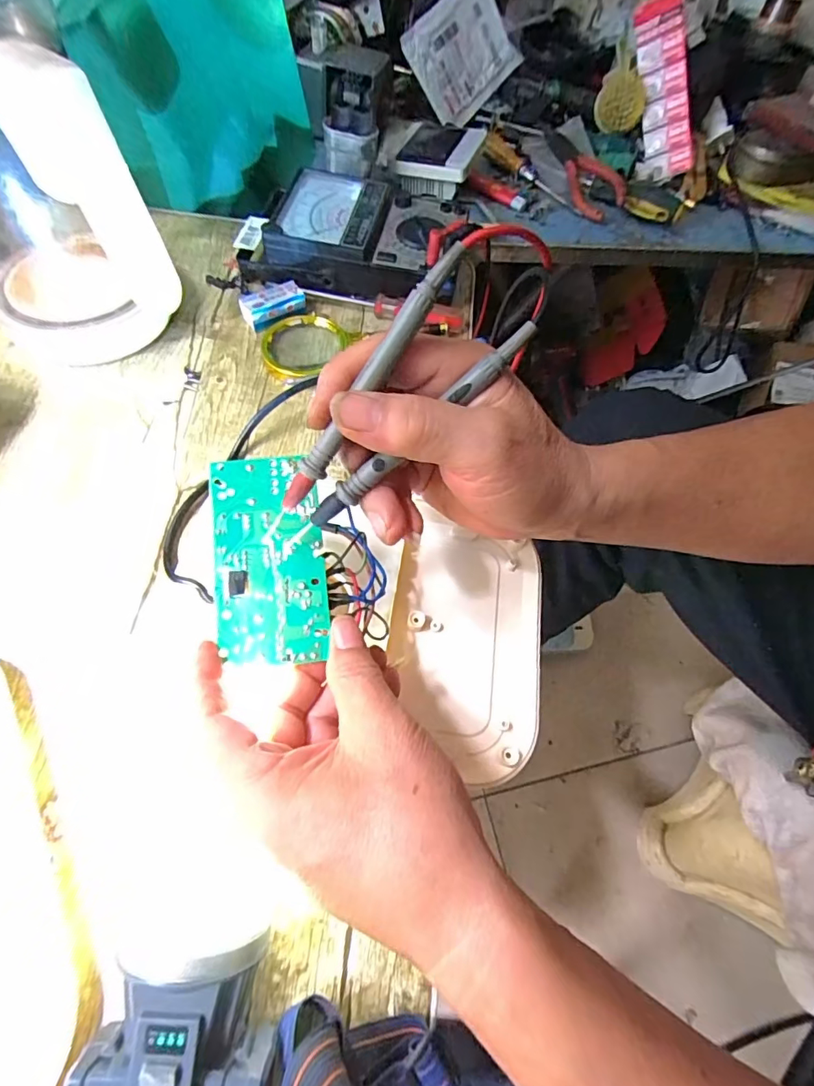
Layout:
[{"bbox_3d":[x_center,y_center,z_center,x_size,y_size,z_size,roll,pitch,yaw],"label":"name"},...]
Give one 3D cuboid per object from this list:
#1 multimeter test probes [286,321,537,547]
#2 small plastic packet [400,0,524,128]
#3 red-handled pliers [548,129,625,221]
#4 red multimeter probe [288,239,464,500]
[{"bbox_3d":[-0.001,-0.045,0.222,0.142,0.006,0.010,-40,68,12],"label":"multimeter test probes"},{"bbox_3d":[0.066,-0.593,0.605,0.165,0.108,0.022,-54,35,-13],"label":"small plastic packet"},{"bbox_3d":[0.215,-0.440,0.592,0.060,0.021,0.155,-6,63,-7],"label":"red-handled pliers"},{"bbox_3d":[-0.016,-0.065,0.209,0.008,0.009,0.125,43,106,17],"label":"red multimeter probe"}]

